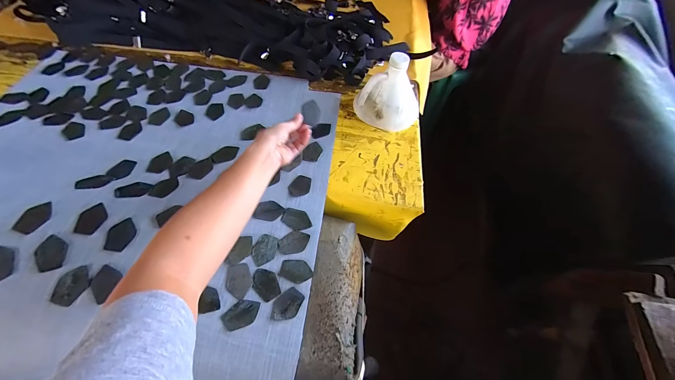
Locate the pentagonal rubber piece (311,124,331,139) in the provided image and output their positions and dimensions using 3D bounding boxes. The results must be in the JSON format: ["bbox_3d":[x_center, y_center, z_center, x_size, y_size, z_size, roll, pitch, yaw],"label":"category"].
[{"bbox_3d":[-0.035,-0.135,0.641,0.053,0.006,0.033,-25,62,-20],"label":"pentagonal rubber piece"}]

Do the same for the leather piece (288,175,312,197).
[{"bbox_3d":[-0.071,-0.007,0.553,0.037,0.005,0.053,29,59,13],"label":"leather piece"}]

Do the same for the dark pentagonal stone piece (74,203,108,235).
[{"bbox_3d":[-0.388,0.046,0.451,0.039,0.004,0.051,11,59,1],"label":"dark pentagonal stone piece"}]

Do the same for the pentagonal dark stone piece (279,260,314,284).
[{"bbox_3d":[-0.068,0.134,0.474,0.052,0.004,0.036,12,56,2],"label":"pentagonal dark stone piece"}]

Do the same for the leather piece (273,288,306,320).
[{"bbox_3d":[-0.077,0.179,0.445,0.036,0.004,0.052,40,62,20],"label":"leather piece"}]

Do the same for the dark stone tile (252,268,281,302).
[{"bbox_3d":[-0.115,0.150,0.458,0.037,0.007,0.051,-31,64,-23],"label":"dark stone tile"}]

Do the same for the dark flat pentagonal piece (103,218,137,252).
[{"bbox_3d":[-0.336,0.070,0.446,0.039,0.005,0.052,9,59,0],"label":"dark flat pentagonal piece"}]

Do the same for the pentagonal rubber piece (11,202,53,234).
[{"bbox_3d":[-0.464,0.042,0.438,0.038,0.004,0.052,13,59,3],"label":"pentagonal rubber piece"}]

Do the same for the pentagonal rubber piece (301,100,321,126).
[{"bbox_3d":[-0.048,-0.143,0.536,0.032,0.009,0.044,-24,101,-7],"label":"pentagonal rubber piece"}]

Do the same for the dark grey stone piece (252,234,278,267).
[{"bbox_3d":[-0.123,0.101,0.481,0.036,0.006,0.052,16,57,6],"label":"dark grey stone piece"}]

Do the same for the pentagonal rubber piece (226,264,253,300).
[{"bbox_3d":[-0.156,0.144,0.455,0.037,0.008,0.052,-1,57,-6],"label":"pentagonal rubber piece"}]

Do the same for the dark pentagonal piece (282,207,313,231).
[{"bbox_3d":[-0.073,0.054,0.515,0.052,0.004,0.035,17,69,-1],"label":"dark pentagonal piece"}]

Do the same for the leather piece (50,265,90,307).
[{"bbox_3d":[-0.377,0.136,0.407,0.038,0.009,0.052,16,57,6],"label":"leather piece"}]

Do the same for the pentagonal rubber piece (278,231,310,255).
[{"bbox_3d":[-0.074,0.090,0.494,0.053,0.004,0.037,-33,65,-23],"label":"pentagonal rubber piece"}]

